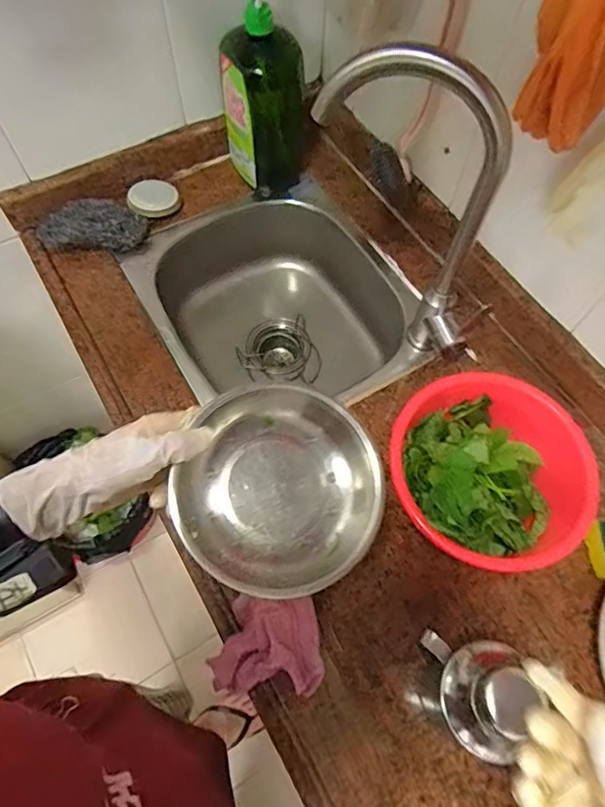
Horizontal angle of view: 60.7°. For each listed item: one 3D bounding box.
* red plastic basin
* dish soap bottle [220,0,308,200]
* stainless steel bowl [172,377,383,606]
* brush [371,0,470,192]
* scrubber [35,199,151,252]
[{"bbox_3d":[0.201,0.081,0.583,0.182,0.107,0.214,-34,70,-16],"label":"red plastic basin"},{"bbox_3d":[-0.050,-0.443,0.748,0.123,0.285,0.070,-6,65,-5],"label":"dish soap bottle"},{"bbox_3d":[-0.021,0.076,0.465,0.178,0.063,0.175,1,65,-2],"label":"stainless steel bowl"},{"bbox_3d":[0.144,-0.396,0.666,0.066,0.272,0.041,25,66,10],"label":"brush"},{"bbox_3d":[-0.320,-0.266,0.787,0.152,0.047,0.076,-16,66,-9],"label":"scrubber"}]

